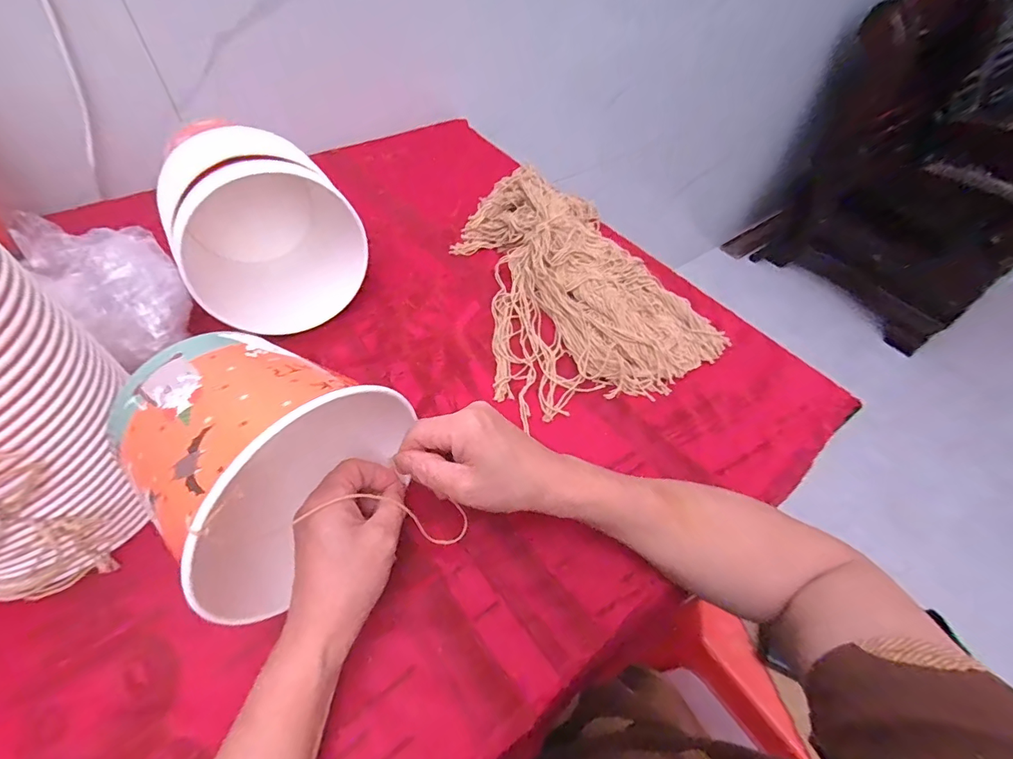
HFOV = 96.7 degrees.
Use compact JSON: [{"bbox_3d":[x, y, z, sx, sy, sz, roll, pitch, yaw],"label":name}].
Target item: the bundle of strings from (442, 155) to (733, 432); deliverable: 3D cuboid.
[{"bbox_3d":[0.073,-0.133,0.544,0.246,0.044,0.365,-13,54,-14],"label":"bundle of strings"}]

